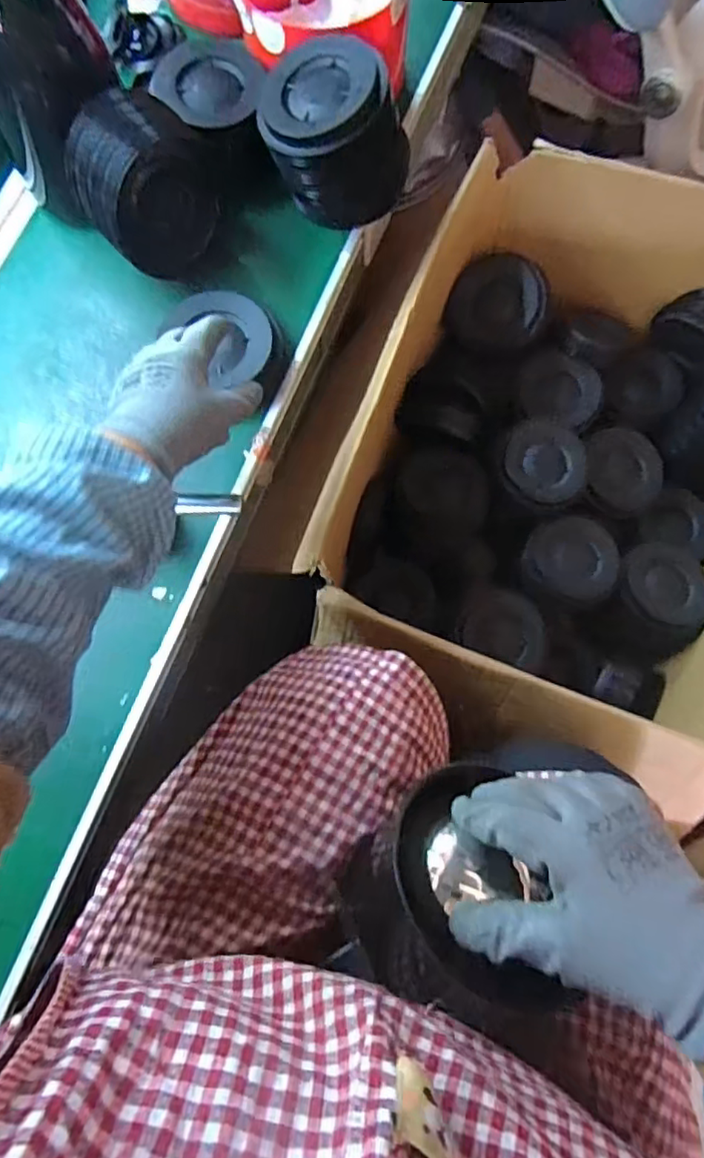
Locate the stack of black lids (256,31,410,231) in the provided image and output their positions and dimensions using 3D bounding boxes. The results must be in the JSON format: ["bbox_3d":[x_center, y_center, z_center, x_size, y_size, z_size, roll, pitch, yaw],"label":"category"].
[{"bbox_3d":[-0.019,-0.427,0.573,0.132,0.116,0.114,-19,76,-3],"label":"stack of black lids"}]

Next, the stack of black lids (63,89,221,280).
[{"bbox_3d":[-0.191,-0.357,0.552,0.097,0.114,0.114,37,80,10],"label":"stack of black lids"}]

